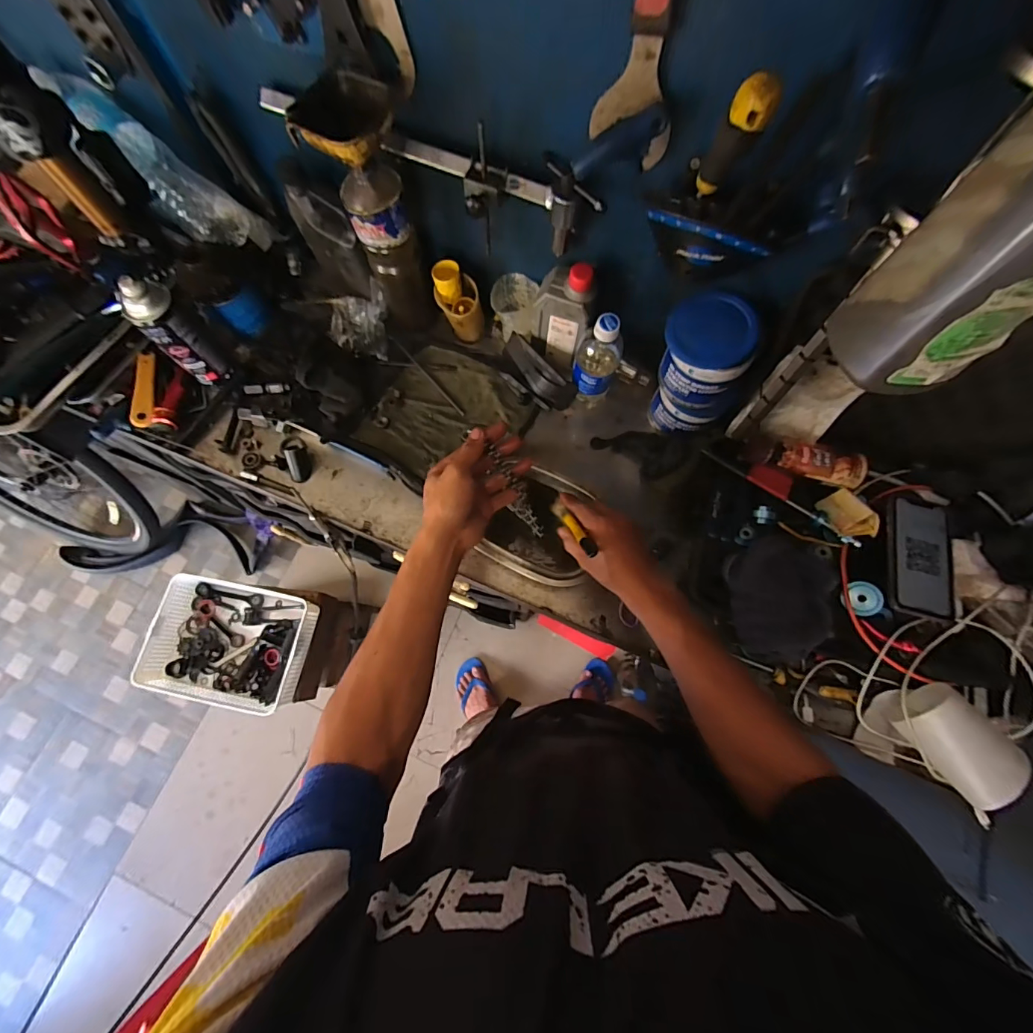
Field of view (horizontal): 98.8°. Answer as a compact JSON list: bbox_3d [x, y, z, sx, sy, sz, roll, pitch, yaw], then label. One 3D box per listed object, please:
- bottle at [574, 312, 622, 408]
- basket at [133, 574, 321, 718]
[{"bbox_3d":[0.117,-0.228,0.634,0.059,0.166,0.073,17,75,5],"label":"bottle"},{"bbox_3d":[-0.648,0.291,1.011,0.344,0.069,0.263,11,75,3],"label":"basket"}]

